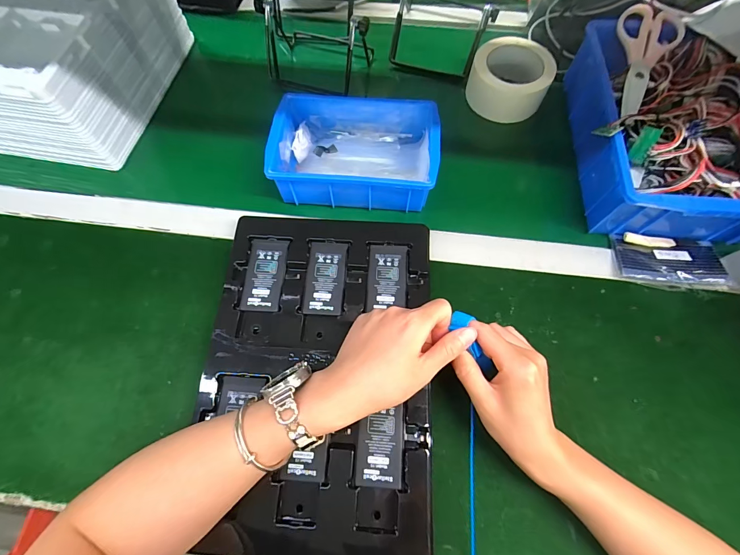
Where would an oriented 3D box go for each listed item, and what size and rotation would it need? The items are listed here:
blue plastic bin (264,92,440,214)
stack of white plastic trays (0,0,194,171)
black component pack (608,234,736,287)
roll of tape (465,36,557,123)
[{"bbox_3d":[-0.017,-0.170,0.437,0.201,0.058,0.151,4,68,3],"label":"blue plastic bin"},{"bbox_3d":[-0.478,-0.326,0.468,0.326,0.110,0.287,11,68,5],"label":"stack of white plastic trays"},{"bbox_3d":[0.350,-0.020,0.393,0.114,0.020,0.059,5,73,2],"label":"black component pack"},{"bbox_3d":[0.198,-0.284,0.482,0.106,0.045,0.103,0,68,0],"label":"roll of tape"}]

